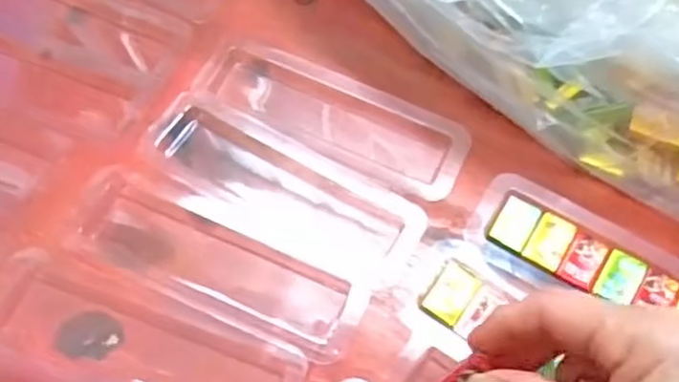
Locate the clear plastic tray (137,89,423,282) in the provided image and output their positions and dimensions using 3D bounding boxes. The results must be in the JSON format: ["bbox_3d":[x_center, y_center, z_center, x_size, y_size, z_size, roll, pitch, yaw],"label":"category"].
[{"bbox_3d":[-0.028,-0.002,0.327,0.137,0.009,0.053,26,66,12],"label":"clear plastic tray"}]

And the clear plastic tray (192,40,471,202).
[{"bbox_3d":[-0.003,-0.041,0.347,0.139,0.008,0.046,25,65,11],"label":"clear plastic tray"}]

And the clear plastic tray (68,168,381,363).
[{"bbox_3d":[-0.055,0.031,0.308,0.136,0.009,0.044,22,65,10],"label":"clear plastic tray"}]

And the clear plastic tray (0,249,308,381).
[{"bbox_3d":[-0.084,0.065,0.291,0.139,0.010,0.047,20,64,9],"label":"clear plastic tray"}]

